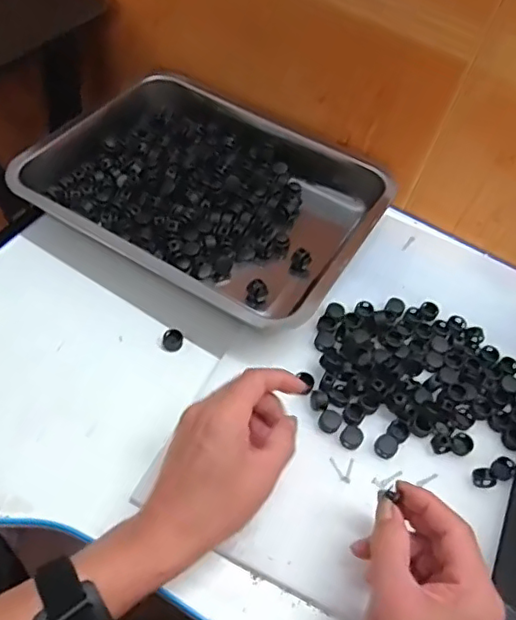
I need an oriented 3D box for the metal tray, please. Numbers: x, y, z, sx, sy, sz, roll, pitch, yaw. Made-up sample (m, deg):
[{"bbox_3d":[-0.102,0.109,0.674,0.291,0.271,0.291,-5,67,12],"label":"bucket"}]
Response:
[{"bbox_3d":[-0.042,-0.123,0.575,0.312,0.059,0.254,31,56,12],"label":"metal tray"}]

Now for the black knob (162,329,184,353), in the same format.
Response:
[{"bbox_3d":[-0.072,0.025,0.495,0.018,0.007,0.018,0,55,-10],"label":"black knob"}]

